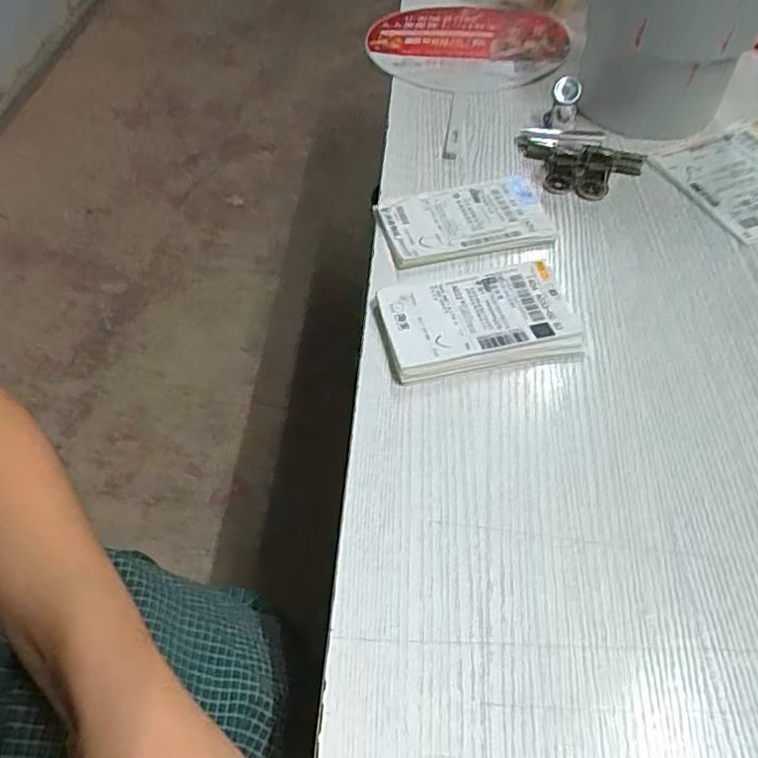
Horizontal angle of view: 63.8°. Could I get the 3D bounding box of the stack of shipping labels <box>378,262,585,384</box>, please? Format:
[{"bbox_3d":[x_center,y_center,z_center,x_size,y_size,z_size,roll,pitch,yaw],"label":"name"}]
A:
[{"bbox_3d":[0.071,-0.042,0.442,0.137,0.017,0.087,-9,53,-4],"label":"stack of shipping labels"}]

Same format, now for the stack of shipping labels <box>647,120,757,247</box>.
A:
[{"bbox_3d":[0.329,-0.177,0.538,0.130,0.010,0.124,-21,55,-13],"label":"stack of shipping labels"}]

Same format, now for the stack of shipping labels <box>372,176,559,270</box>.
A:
[{"bbox_3d":[0.073,-0.129,0.507,0.139,0.014,0.087,-9,53,-4],"label":"stack of shipping labels"}]

